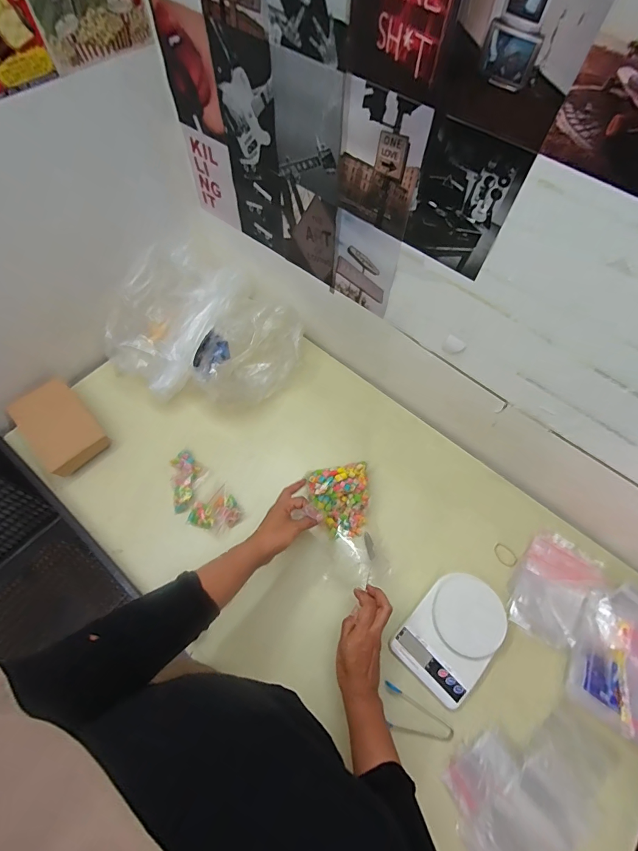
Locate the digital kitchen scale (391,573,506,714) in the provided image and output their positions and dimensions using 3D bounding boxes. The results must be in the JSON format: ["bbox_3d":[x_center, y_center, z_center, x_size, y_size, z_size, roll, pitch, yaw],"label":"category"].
[{"bbox_3d":[0.217,0.331,0.613,0.128,0.029,0.175,41,69,16],"label":"digital kitchen scale"}]

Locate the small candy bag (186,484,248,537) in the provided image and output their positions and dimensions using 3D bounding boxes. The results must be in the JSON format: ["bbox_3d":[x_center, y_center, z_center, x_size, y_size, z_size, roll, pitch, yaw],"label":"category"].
[{"bbox_3d":[-0.190,0.163,0.700,0.088,0.022,0.073,-35,70,-17],"label":"small candy bag"}]

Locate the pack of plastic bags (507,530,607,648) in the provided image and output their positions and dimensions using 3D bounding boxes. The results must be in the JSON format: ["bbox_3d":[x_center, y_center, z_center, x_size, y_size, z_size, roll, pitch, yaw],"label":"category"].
[{"bbox_3d":[0.393,0.270,0.642,0.114,0.014,0.169,34,75,19],"label":"pack of plastic bags"}]

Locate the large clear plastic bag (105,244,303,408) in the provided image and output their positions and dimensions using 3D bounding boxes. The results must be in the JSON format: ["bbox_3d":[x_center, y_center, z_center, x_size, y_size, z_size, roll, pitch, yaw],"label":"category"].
[{"bbox_3d":[-0.236,-0.184,0.798,0.357,0.133,0.287,30,66,12],"label":"large clear plastic bag"}]

